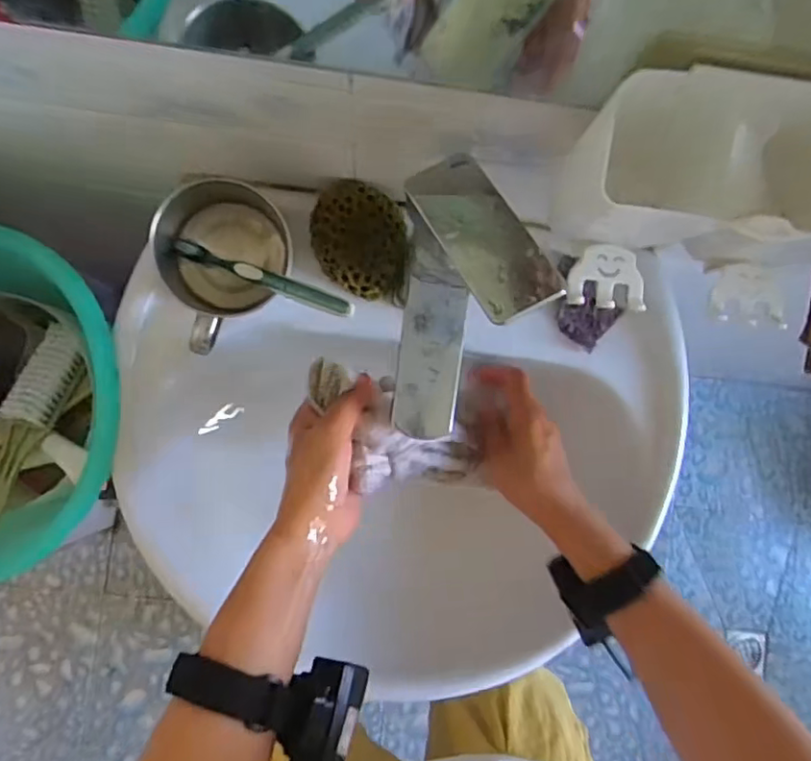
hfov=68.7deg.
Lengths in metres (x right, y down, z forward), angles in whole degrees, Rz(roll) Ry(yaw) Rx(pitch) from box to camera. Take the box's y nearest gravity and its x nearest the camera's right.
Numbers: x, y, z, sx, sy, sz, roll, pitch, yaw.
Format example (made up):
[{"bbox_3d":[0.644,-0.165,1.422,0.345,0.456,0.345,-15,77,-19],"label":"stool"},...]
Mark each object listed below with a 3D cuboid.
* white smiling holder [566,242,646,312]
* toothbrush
[{"bbox_3d":[0.119,-0.061,0.348,0.044,0.008,0.038,6,87,-4],"label":"white smiling holder"},{"bbox_3d":[-0.108,-0.076,0.428,0.182,0.012,0.013,23,85,32],"label":"toothbrush"}]

